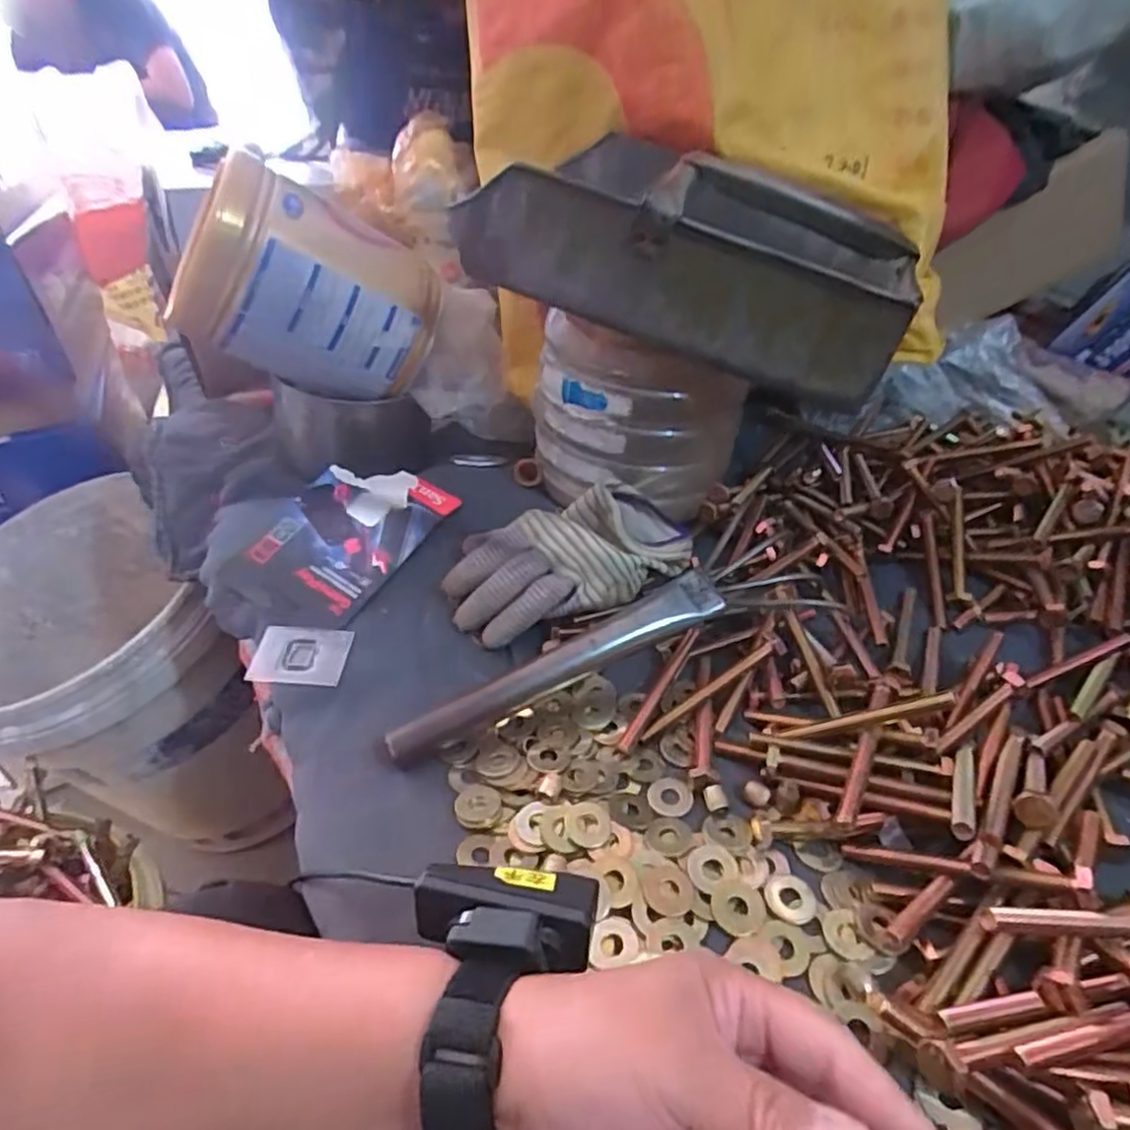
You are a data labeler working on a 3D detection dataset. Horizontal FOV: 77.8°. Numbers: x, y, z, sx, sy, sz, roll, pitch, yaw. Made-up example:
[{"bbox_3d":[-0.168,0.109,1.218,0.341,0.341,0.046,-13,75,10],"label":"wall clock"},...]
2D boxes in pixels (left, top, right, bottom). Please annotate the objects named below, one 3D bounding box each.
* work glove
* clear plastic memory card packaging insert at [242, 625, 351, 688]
[{"bbox_3d":[0.003,-0.009,0.496,0.176,0.042,0.094,-24,46,-22],"label":"work glove"},{"bbox_3d":[-0.172,0.060,0.456,0.059,0.009,0.045,1,42,3],"label":"clear plastic memory card packaging insert"}]

